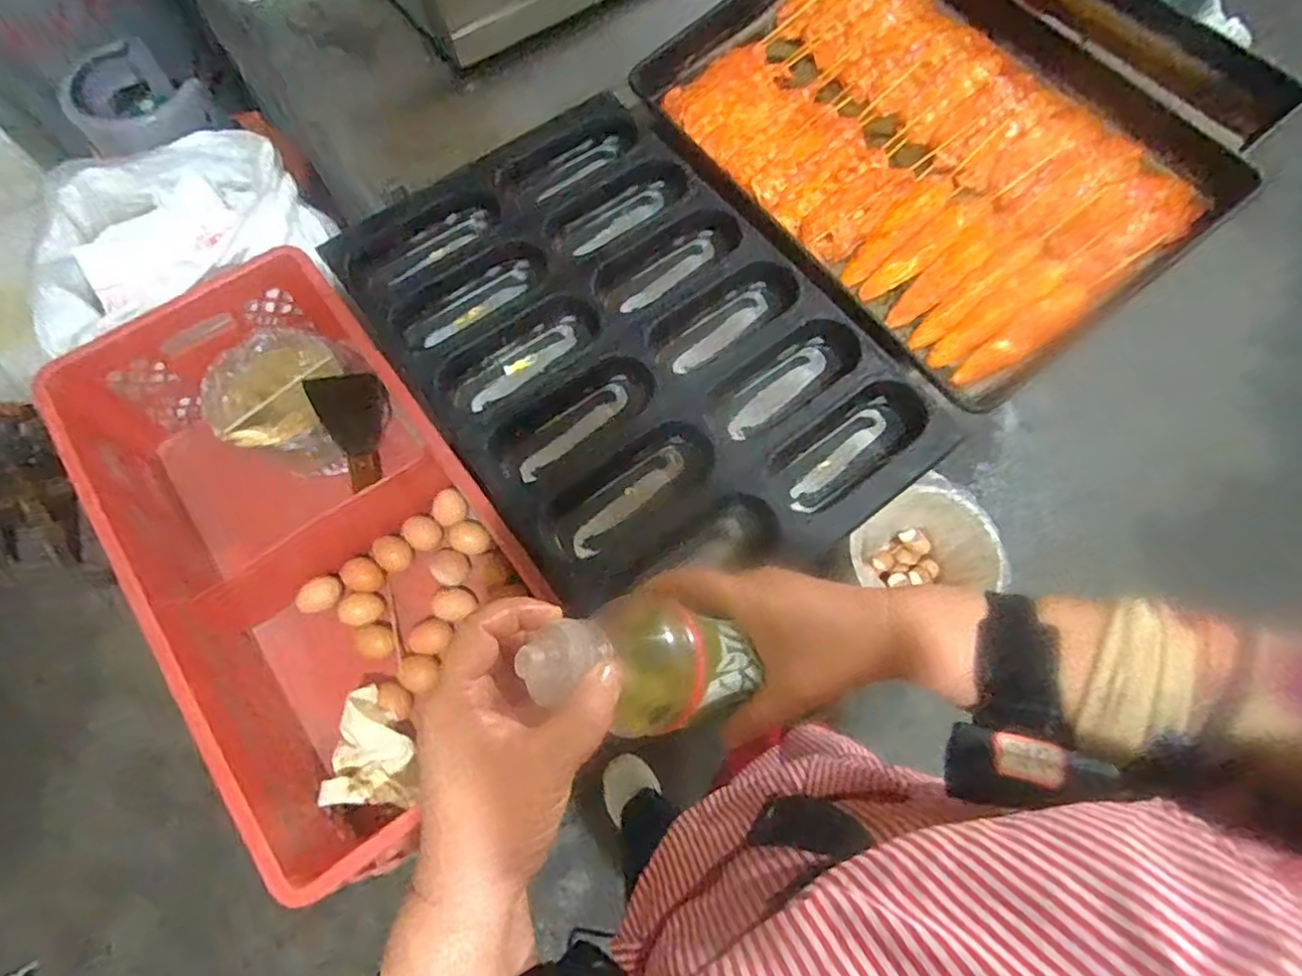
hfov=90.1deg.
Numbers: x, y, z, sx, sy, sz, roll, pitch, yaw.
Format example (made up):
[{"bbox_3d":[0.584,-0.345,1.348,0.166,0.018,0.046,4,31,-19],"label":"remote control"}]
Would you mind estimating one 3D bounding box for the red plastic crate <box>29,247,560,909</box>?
[{"bbox_3d":[-0.372,0.059,0.771,0.328,0.234,0.663,-36,73,-14],"label":"red plastic crate"}]

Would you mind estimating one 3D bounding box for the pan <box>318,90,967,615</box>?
[{"bbox_3d":[-0.035,-0.157,0.703,0.410,0.055,0.609,-35,72,-13],"label":"pan"}]

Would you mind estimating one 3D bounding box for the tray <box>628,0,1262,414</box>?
[{"bbox_3d":[0.307,-0.424,0.764,0.426,0.050,0.615,-37,73,-2],"label":"tray"}]

